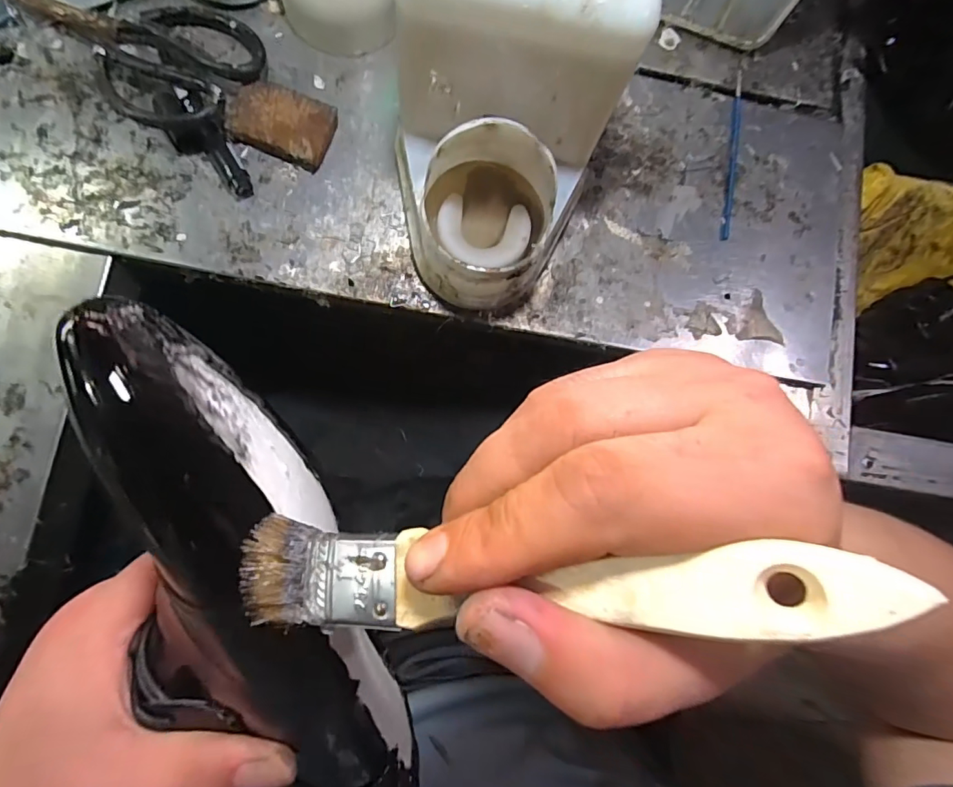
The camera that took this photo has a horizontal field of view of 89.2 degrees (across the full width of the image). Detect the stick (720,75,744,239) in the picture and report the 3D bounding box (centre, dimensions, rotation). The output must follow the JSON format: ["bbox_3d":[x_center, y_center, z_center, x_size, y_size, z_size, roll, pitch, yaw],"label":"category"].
[{"bbox_3d":[0.215,-0.202,0.404,0.008,0.004,0.155,11,82,-4],"label":"stick"}]

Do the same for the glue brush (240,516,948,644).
[{"bbox_3d":[0.007,0.043,0.110,0.145,0.011,0.025,-6,83,21],"label":"glue brush"}]

